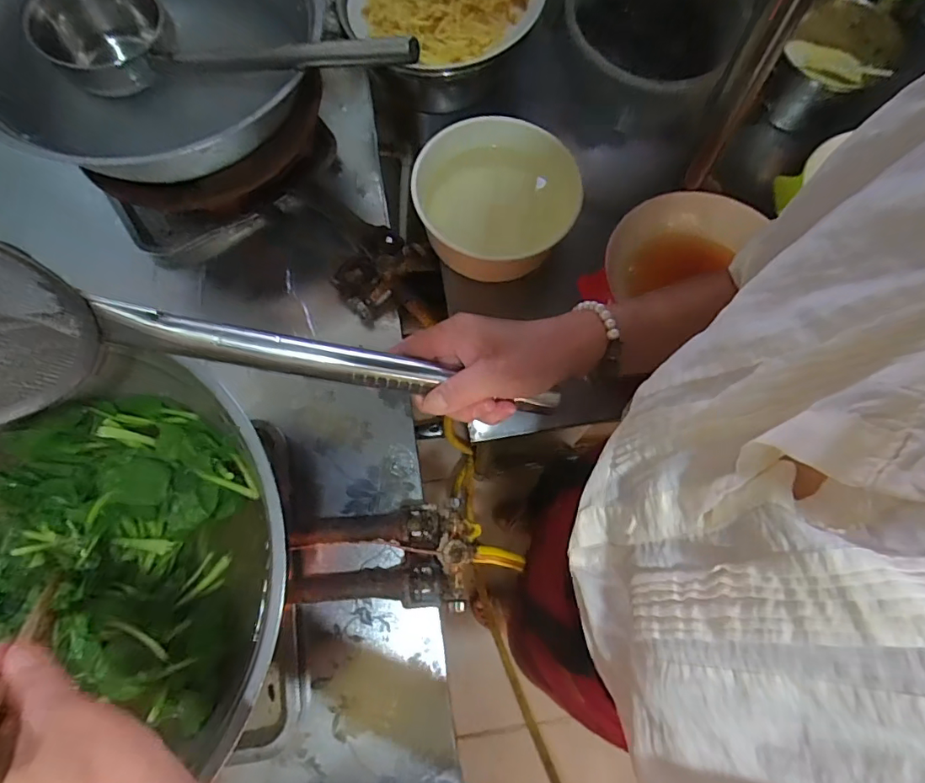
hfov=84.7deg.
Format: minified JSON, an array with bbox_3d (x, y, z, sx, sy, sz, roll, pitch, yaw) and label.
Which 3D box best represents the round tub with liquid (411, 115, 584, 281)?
[{"bbox_3d":[0.043,-0.234,0.625,0.183,0.075,0.199,0,73,0],"label":"round tub with liquid"}]

